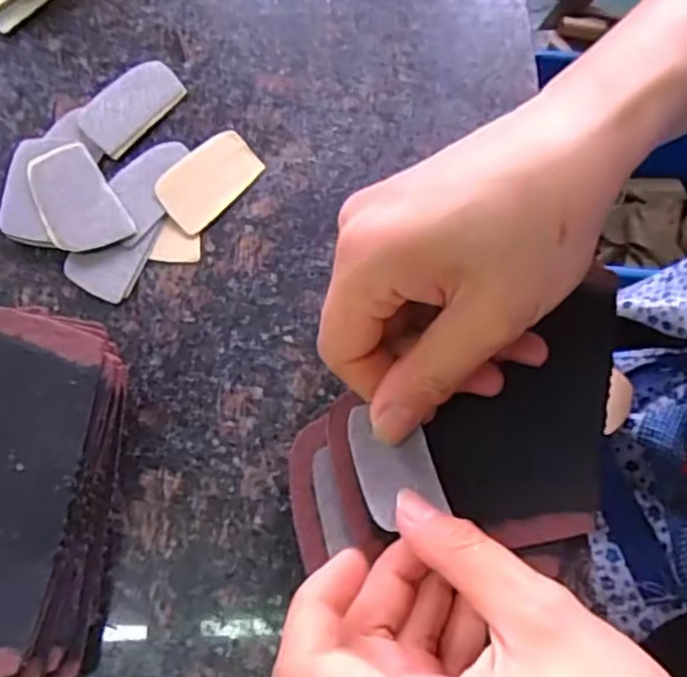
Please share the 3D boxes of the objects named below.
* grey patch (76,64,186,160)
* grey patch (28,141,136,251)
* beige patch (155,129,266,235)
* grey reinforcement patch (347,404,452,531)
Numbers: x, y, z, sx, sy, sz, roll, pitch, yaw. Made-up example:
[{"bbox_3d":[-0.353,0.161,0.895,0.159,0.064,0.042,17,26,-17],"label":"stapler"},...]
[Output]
[{"bbox_3d":[-0.097,-0.106,0.312,0.030,0.007,0.049,36,73,11],"label":"grey patch"},{"bbox_3d":[-0.113,-0.059,0.289,0.031,0.004,0.051,-29,77,-20],"label":"grey patch"},{"bbox_3d":[-0.058,-0.070,0.299,0.027,0.007,0.048,38,74,11],"label":"beige patch"},{"bbox_3d":[0.019,0.045,0.252,0.029,0.004,0.044,-11,68,-17],"label":"grey reinforcement patch"}]

